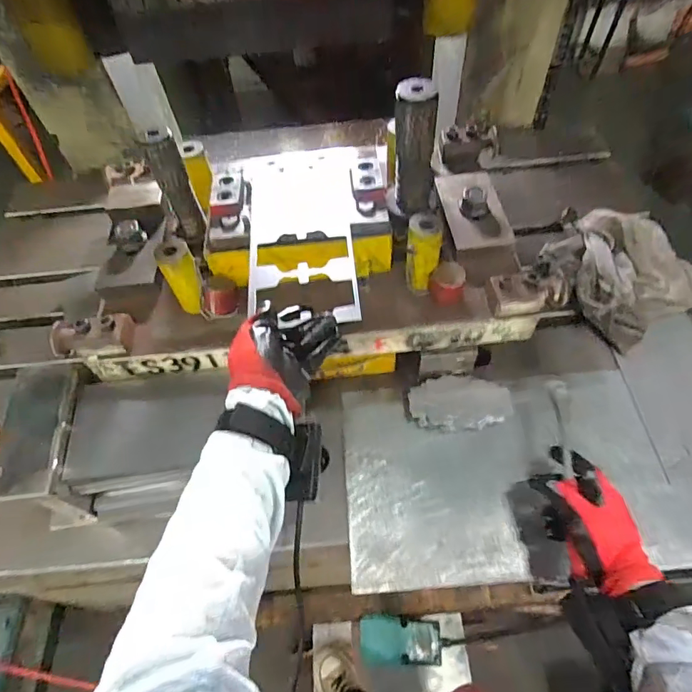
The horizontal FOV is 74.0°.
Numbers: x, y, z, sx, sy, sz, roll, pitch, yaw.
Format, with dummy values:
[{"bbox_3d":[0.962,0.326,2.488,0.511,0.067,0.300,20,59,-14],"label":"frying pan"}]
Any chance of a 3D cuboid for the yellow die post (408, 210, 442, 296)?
[{"bbox_3d":[0.095,-0.112,0.564,0.041,0.092,0.042,7,56,10],"label":"yellow die post"}]

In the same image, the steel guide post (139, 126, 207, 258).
[{"bbox_3d":[-0.211,-0.192,0.579,0.037,0.167,0.032,-26,57,-13],"label":"steel guide post"}]

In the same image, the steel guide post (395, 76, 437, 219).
[{"bbox_3d":[0.083,-0.231,0.556,0.045,0.149,0.049,-5,55,1],"label":"steel guide post"}]

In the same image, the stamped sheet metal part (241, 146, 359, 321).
[{"bbox_3d":[-0.054,-0.151,0.565,0.137,0.010,0.298,-6,57,1],"label":"stamped sheet metal part"}]

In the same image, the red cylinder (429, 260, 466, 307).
[{"bbox_3d":[0.125,-0.079,0.565,0.042,0.044,0.036,10,57,11],"label":"red cylinder"}]

